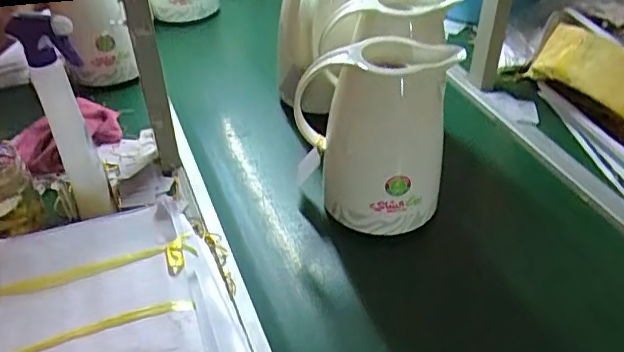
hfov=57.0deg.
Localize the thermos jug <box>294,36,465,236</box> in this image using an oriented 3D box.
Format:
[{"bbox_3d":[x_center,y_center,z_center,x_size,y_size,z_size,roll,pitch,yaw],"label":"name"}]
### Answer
[{"bbox_3d":[0.086,-0.045,0.744,0.181,0.240,0.136,-5,40,-6],"label":"thermos jug"}]

